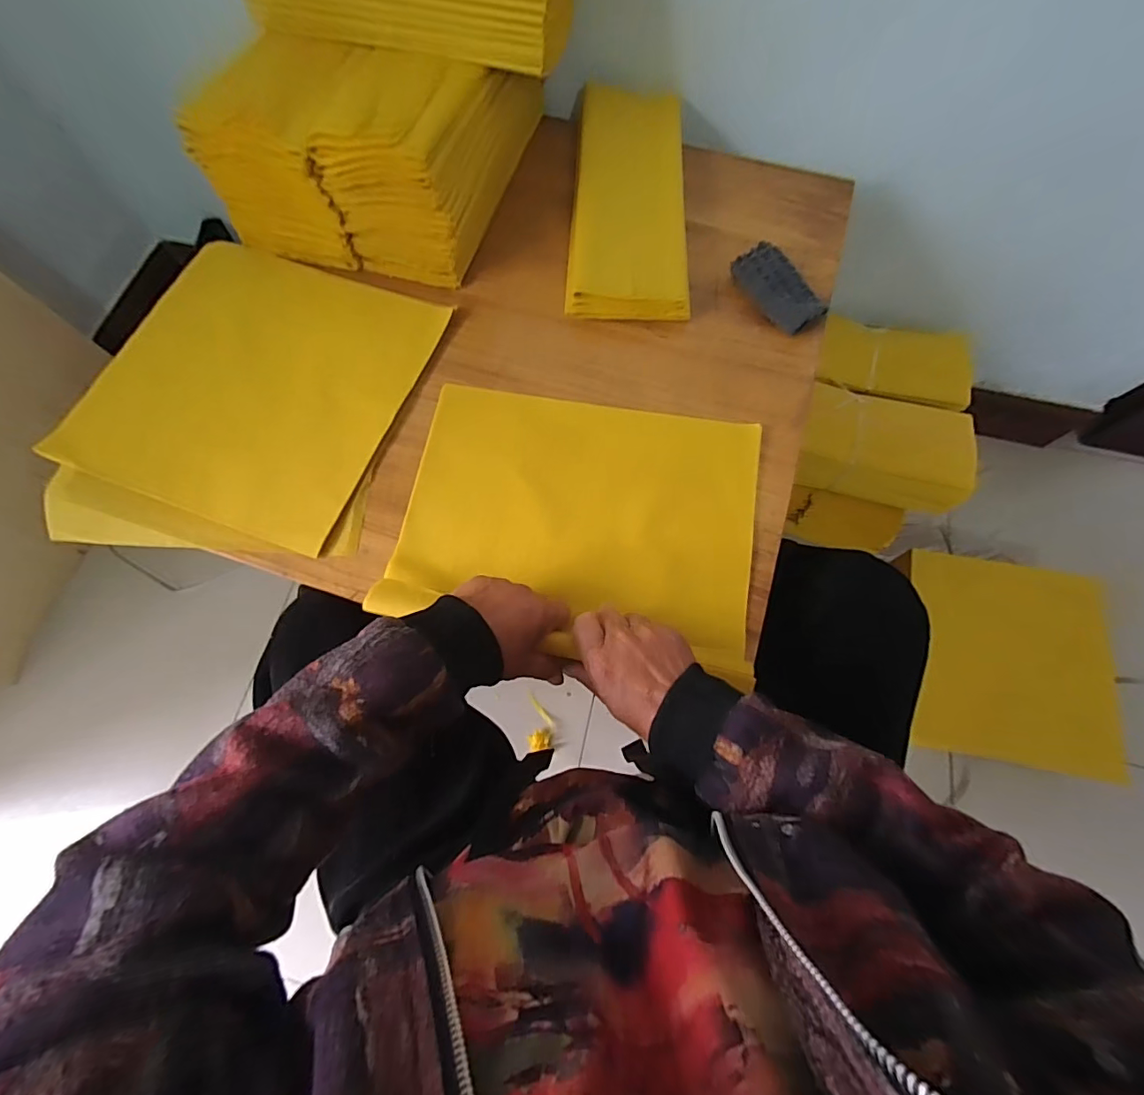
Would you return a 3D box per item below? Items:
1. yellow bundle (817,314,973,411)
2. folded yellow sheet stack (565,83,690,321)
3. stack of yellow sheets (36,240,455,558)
[{"bbox_3d":[0.511,-0.290,0.765,0.201,0.051,0.132,11,72,4],"label":"yellow bundle"},{"bbox_3d":[0.065,-0.393,0.554,0.129,0.066,0.302,2,72,1],"label":"folded yellow sheet stack"},{"bbox_3d":[-0.328,-0.158,0.506,0.318,0.015,0.347,14,72,5],"label":"stack of yellow sheets"}]

